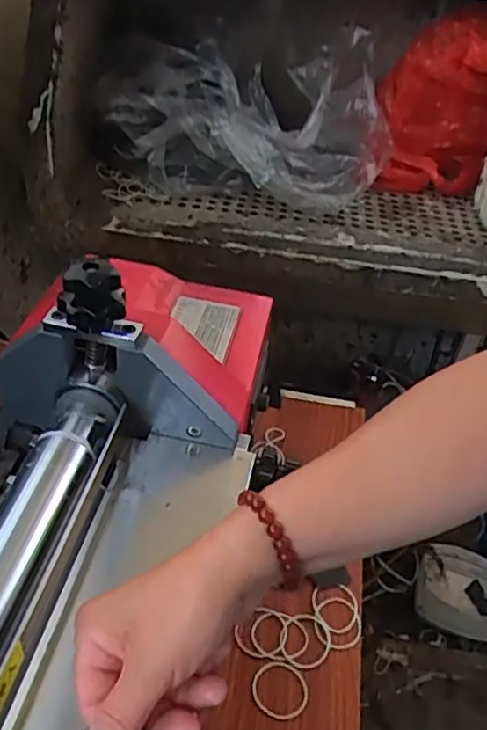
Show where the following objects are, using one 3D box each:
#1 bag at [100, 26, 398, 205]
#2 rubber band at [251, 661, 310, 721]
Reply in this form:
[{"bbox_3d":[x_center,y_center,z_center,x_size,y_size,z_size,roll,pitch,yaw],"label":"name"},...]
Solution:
[{"bbox_3d":[0.011,-0.406,1.071,0.440,0.200,0.232,-3,41,-10],"label":"bag"},{"bbox_3d":[0.032,0.283,0.569,0.050,0.004,0.047,3,40,-3],"label":"rubber band"}]

